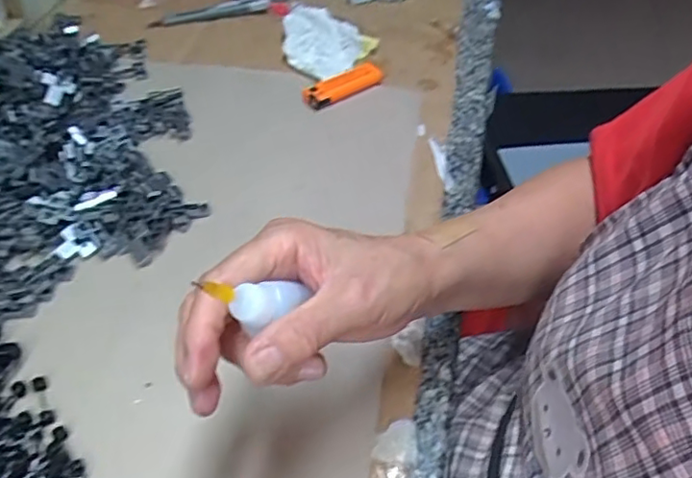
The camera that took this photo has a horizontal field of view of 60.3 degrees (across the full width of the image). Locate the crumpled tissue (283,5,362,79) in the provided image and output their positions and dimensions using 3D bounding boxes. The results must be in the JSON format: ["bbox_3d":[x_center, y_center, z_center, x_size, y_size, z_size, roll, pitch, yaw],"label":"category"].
[{"bbox_3d":[-0.024,-0.201,0.607,0.077,0.035,0.103,2,47,-2],"label":"crumpled tissue"}]

